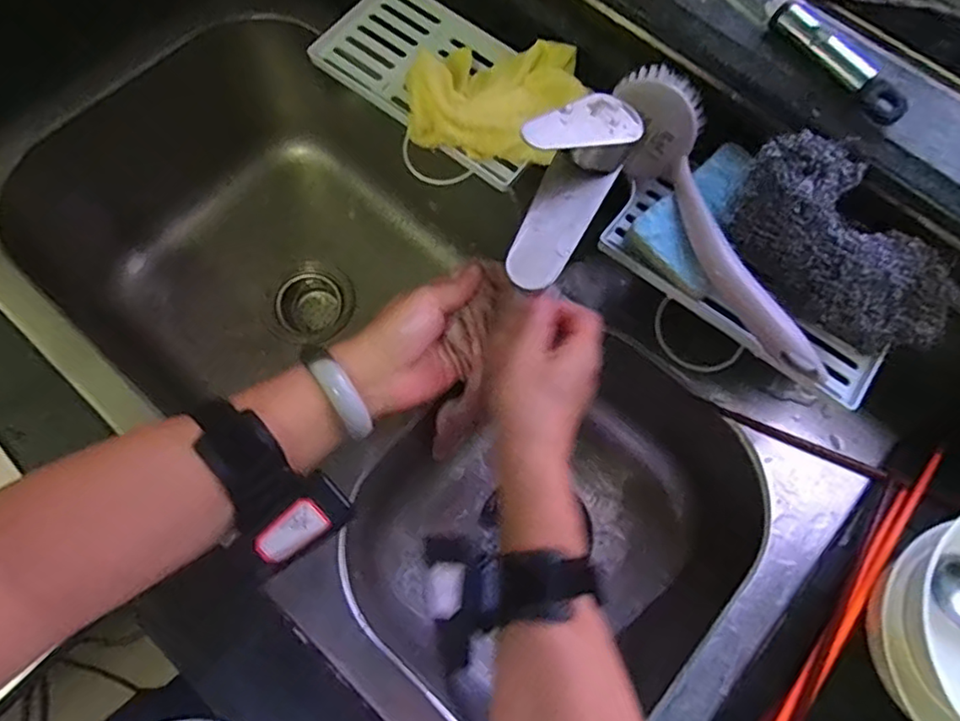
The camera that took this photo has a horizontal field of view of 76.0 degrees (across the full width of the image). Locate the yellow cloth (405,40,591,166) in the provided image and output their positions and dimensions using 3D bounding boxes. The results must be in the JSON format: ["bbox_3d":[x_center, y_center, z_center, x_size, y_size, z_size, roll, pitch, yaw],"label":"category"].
[{"bbox_3d":[0.013,-0.207,0.473,0.125,0.035,0.098,8,70,1],"label":"yellow cloth"}]

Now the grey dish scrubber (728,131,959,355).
[{"bbox_3d":[0.234,-0.070,0.402,0.161,0.050,0.074,43,73,-4],"label":"grey dish scrubber"}]

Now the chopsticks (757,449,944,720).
[{"bbox_3d":[0.259,0.171,0.435,0.020,0.017,0.269,38,73,11],"label":"chopsticks"}]

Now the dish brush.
[{"bbox_3d":[0.160,-0.096,0.422,0.048,0.054,0.239,-19,72,-9],"label":"dish brush"}]

